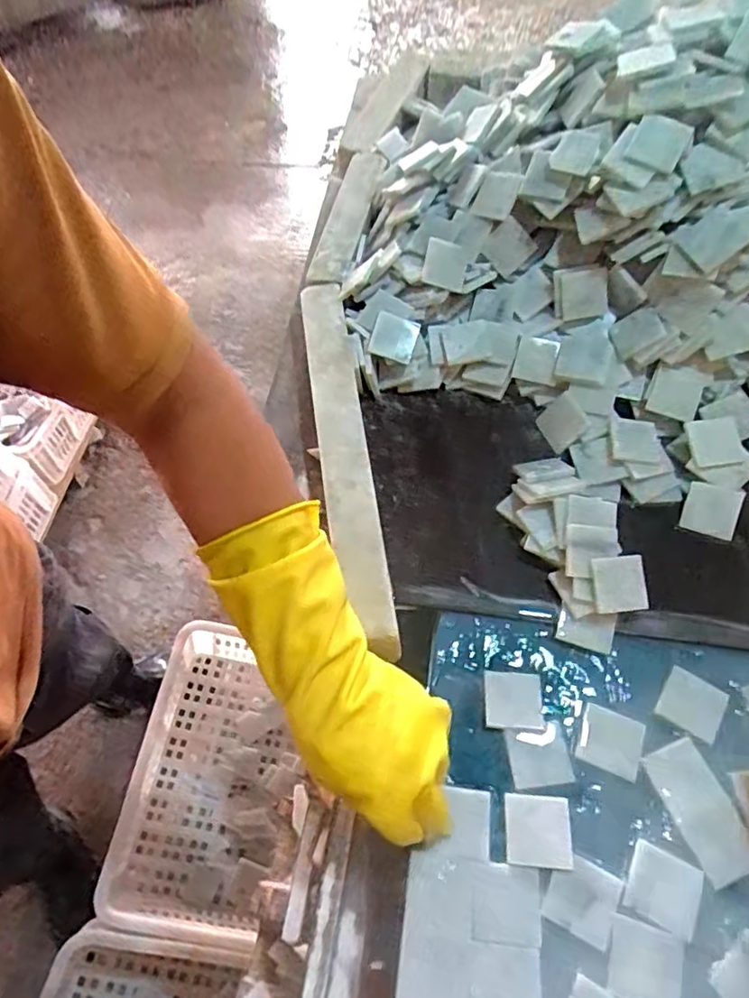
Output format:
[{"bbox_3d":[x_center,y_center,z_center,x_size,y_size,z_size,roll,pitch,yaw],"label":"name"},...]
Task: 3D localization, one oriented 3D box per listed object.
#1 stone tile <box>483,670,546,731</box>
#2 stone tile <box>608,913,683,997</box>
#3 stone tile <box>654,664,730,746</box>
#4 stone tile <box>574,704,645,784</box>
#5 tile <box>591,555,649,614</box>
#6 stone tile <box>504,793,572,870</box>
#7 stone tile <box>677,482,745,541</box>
[{"bbox_3d":[0.125,0.182,0.532,0.050,0.007,0.050,1,57,4],"label":"stone tile"},{"bbox_3d":[0.194,0.334,0.422,0.049,0.004,0.049,13,59,11],"label":"stone tile"},{"bbox_3d":[0.280,0.180,0.519,0.050,0.004,0.051,29,63,20],"label":"stone tile"},{"bbox_3d":[0.203,0.208,0.508,0.050,0.004,0.050,20,60,15],"label":"stone tile"},{"bbox_3d":[0.228,0.080,0.550,0.046,0.006,0.051,-8,90,11],"label":"tile"},{"bbox_3d":[0.131,0.265,0.471,0.050,0.004,0.049,3,57,5],"label":"stone tile"},{"bbox_3d":[0.340,0.012,0.595,0.053,0.007,0.050,14,100,8],"label":"stone tile"}]

